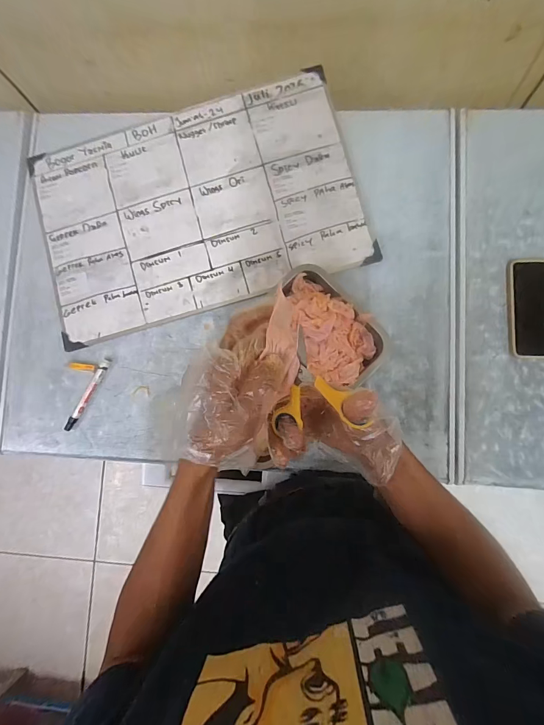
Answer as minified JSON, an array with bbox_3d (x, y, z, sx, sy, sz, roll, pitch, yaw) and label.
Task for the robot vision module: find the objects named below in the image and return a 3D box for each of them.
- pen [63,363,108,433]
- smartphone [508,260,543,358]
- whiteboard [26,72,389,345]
[{"bbox_3d":[-0.335,0.062,0.623,0.019,0.011,0.138,30,88,6],"label":"pen"},{"bbox_3d":[0.445,-0.091,0.581,0.083,0.013,0.163,0,85,4],"label":"smartphone"},{"bbox_3d":[-0.141,-0.297,0.640,0.587,0.013,0.404,-15,84,3],"label":"whiteboard"}]

